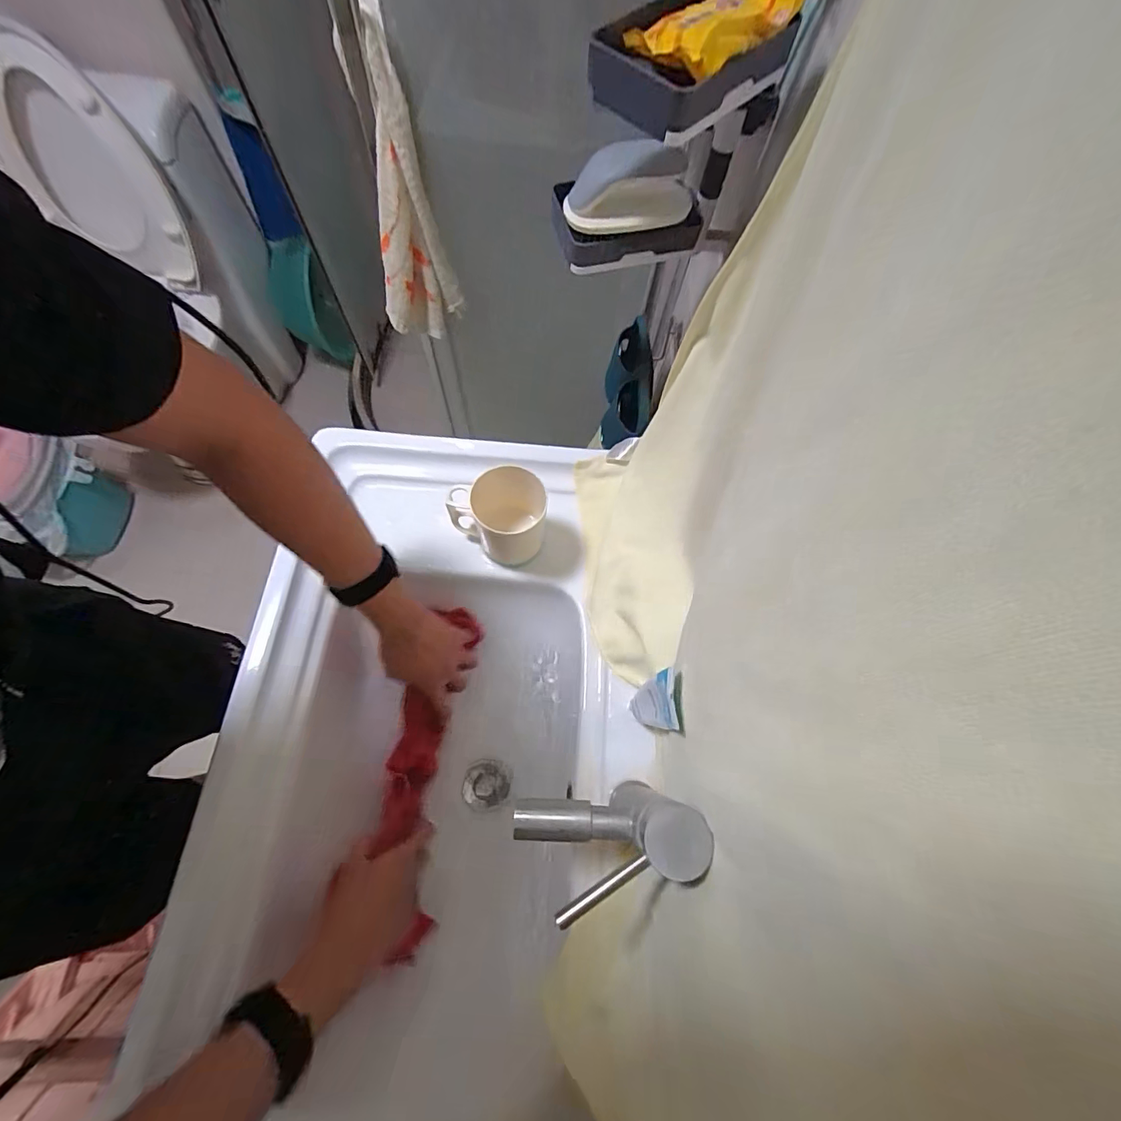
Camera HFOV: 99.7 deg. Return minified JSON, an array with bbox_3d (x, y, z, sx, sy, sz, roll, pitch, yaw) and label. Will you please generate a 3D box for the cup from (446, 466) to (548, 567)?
[{"bbox_3d":[-0.073,-0.046,0.537,0.111,0.109,0.069,-1,71,-3],"label":"cup"}]

